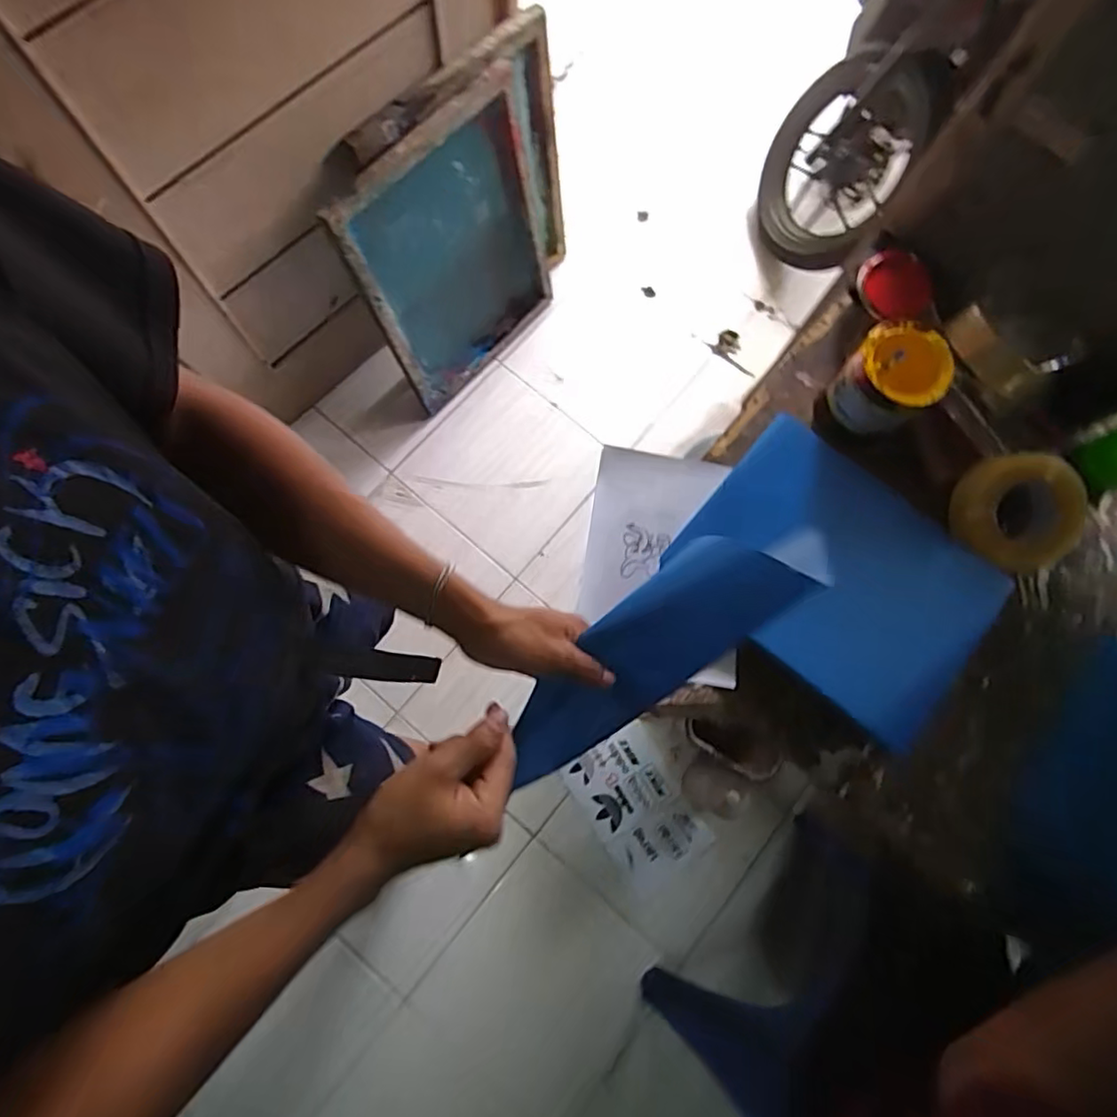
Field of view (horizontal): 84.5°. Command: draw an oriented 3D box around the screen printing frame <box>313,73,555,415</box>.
[{"bbox_3d":[-0.211,-0.635,1.322,0.469,0.562,0.051,-45,68,-9],"label":"screen printing frame"}]

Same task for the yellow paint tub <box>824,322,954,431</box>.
[{"bbox_3d":[0.421,-0.227,0.786,0.110,0.108,0.108,1,77,-3],"label":"yellow paint tub"}]

